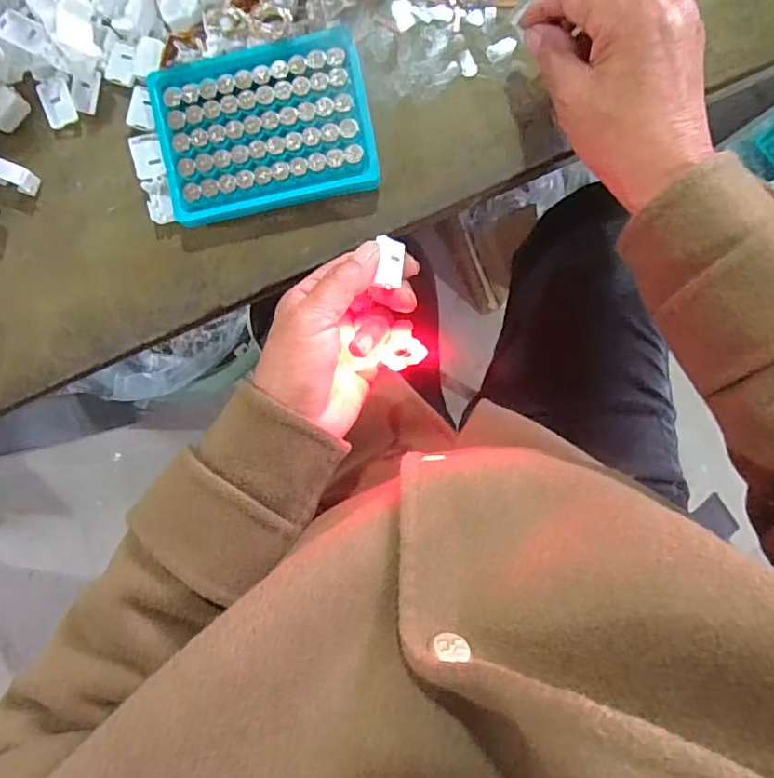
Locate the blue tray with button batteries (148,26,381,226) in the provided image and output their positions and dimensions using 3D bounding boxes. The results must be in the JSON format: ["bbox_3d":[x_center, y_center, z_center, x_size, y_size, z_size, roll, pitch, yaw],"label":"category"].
[{"bbox_3d":[-0.076,-0.161,0.334,0.128,0.020,0.093,-10,93,3],"label":"blue tray with button batteries"}]

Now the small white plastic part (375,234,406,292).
[{"bbox_3d":[0.001,-0.073,0.302,0.017,0.008,0.024,1,96,-37],"label":"small white plastic part"}]

